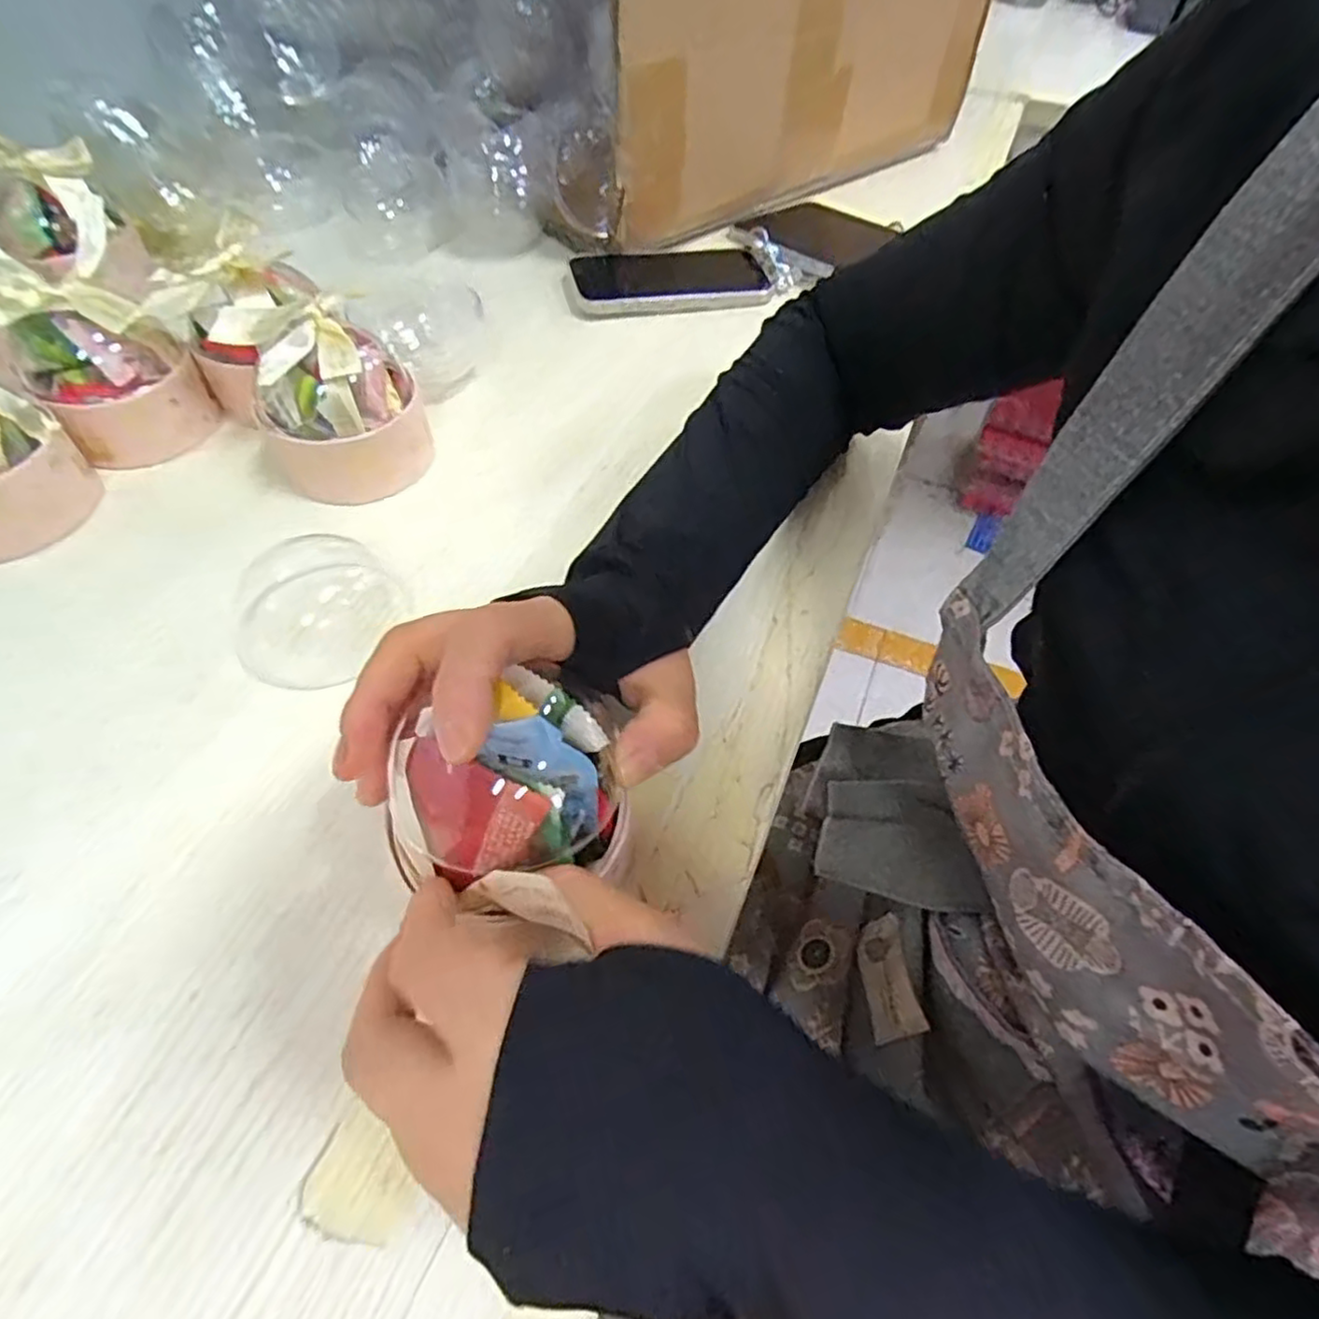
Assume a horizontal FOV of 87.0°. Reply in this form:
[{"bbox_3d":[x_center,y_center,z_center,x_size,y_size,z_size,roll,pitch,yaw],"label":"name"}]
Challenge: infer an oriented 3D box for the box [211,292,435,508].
[{"bbox_3d":[-0.178,-0.144,0.377,0.086,0.084,0.090,-18,57,-15],"label":"box"}]

